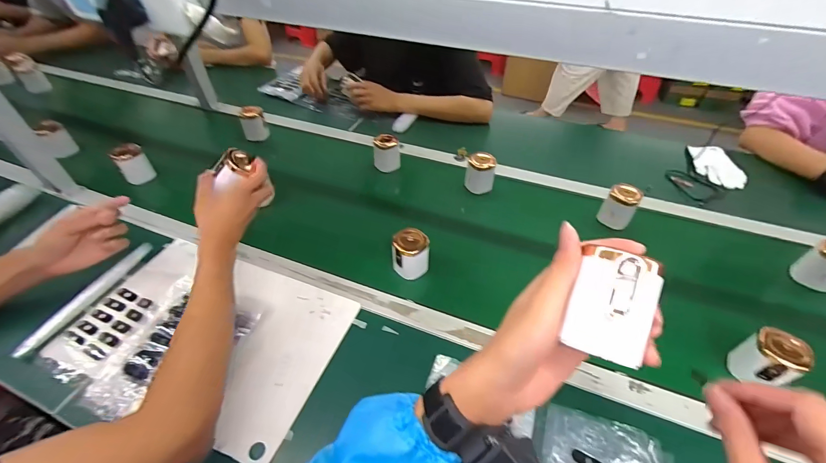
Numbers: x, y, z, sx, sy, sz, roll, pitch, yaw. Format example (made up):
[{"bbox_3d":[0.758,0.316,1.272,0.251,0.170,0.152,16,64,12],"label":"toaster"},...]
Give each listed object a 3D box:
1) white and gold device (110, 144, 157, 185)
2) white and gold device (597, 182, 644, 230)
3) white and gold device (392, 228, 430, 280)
[{"bbox_3d":[-0.629,-0.149,0.803,0.056,0.083,0.050,-28,51,-25],"label":"white and gold device"},{"bbox_3d":[0.412,-0.047,0.712,0.060,0.085,0.053,29,52,26],"label":"white and gold device"},{"bbox_3d":[-0.004,0.036,0.621,0.062,0.072,0.061,-4,45,-3],"label":"white and gold device"}]

